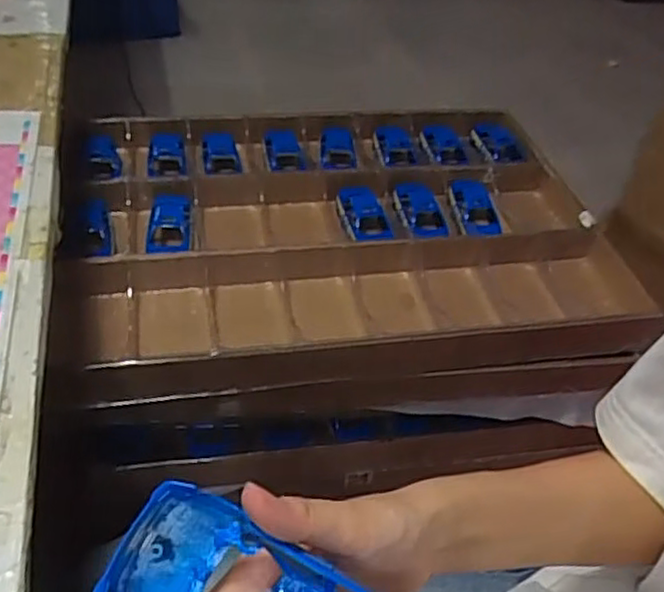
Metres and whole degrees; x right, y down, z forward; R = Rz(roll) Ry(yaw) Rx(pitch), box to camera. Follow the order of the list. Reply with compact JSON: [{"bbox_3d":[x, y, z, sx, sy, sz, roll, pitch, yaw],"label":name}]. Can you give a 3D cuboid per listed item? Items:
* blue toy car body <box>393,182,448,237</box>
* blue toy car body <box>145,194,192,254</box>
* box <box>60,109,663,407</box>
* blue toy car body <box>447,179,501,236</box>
[{"bbox_3d":[0.110,-0.100,0.853,0.047,0.023,0.106,-3,43,-12],"label":"blue toy car body"},{"bbox_3d":[-0.194,-0.086,0.822,0.048,0.032,0.092,1,43,-7],"label":"blue toy car body"},{"bbox_3d":[0.017,-0.079,0.858,0.644,0.088,0.462,-4,44,-13],"label":"box"},{"bbox_3d":[0.190,-0.110,0.902,0.057,0.020,0.134,4,42,-5],"label":"blue toy car body"}]

